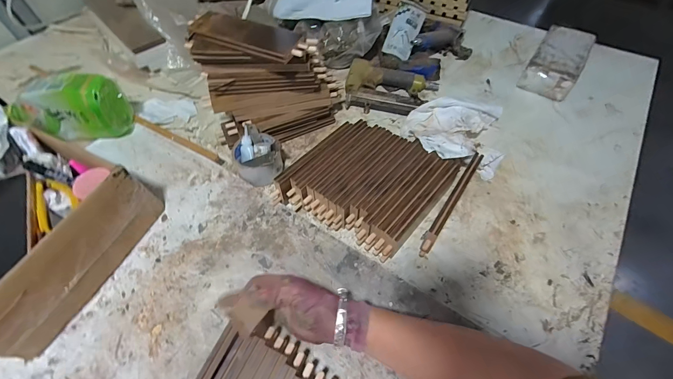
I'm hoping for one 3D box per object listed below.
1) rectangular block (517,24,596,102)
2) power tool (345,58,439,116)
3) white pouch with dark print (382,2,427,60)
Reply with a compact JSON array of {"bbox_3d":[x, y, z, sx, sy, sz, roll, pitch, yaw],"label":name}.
[{"bbox_3d":[0.529,-0.302,0.723,0.107,0.081,0.189,31,60,18],"label":"rectangular block"},{"bbox_3d":[0.120,-0.226,0.692,0.202,0.039,0.138,18,59,10],"label":"power tool"},{"bbox_3d":[0.168,-0.391,0.738,0.068,0.012,0.145,23,83,-5],"label":"white pouch with dark print"}]

